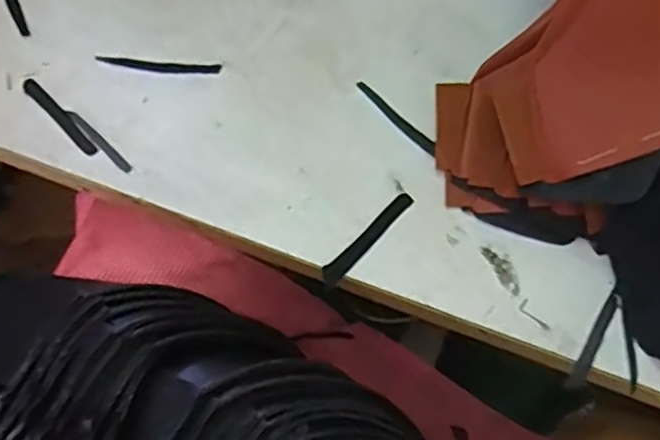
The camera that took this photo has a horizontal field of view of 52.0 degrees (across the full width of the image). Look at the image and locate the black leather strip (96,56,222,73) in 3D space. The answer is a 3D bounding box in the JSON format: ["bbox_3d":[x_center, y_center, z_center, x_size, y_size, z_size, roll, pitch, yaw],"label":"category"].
[{"bbox_3d":[-0.098,-0.089,0.385,0.071,0.004,0.007,5,73,3],"label":"black leather strip"}]

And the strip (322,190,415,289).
[{"bbox_3d":[0.020,0.010,0.357,0.064,0.004,0.010,-44,77,-11],"label":"strip"}]

